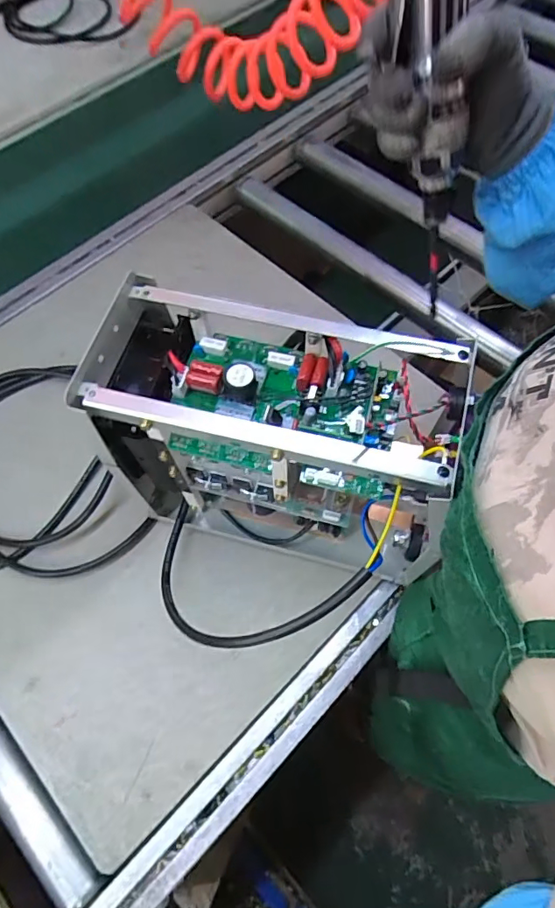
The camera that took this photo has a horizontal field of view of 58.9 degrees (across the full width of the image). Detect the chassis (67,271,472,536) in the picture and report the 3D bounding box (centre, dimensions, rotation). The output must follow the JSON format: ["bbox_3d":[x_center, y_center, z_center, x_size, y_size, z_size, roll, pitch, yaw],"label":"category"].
[{"bbox_3d":[-0.002,-0.012,0.461,0.280,0.245,0.131,16,66,8],"label":"chassis"}]

